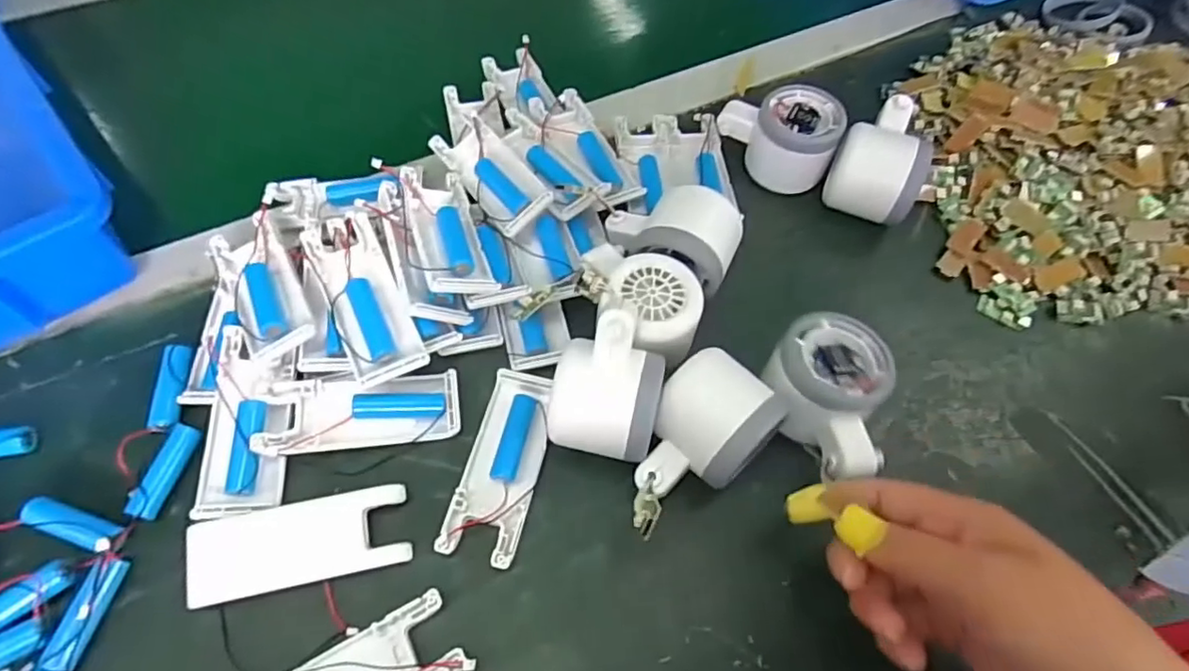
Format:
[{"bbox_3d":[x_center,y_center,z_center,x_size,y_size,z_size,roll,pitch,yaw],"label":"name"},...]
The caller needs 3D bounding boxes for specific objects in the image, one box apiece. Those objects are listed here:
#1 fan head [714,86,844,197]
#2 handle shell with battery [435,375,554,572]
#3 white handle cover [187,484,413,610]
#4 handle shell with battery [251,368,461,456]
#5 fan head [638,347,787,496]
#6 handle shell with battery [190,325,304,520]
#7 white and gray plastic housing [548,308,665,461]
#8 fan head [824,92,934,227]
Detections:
[{"bbox_3d":[0.131,-0.144,0.444,0.080,0.049,0.060,15,61,6],"label":"fan head"},{"bbox_3d":[-0.049,0.069,0.337,0.040,0.010,0.105,14,61,5],"label":"handle shell with battery"},{"bbox_3d":[-0.148,0.105,0.310,0.102,0.012,0.039,-11,62,-9],"label":"white handle cover"},{"bbox_3d":[-0.128,0.040,0.341,0.101,0.019,0.043,-9,61,-8],"label":"handle shell with battery"},{"bbox_3d":[0.055,0.053,0.325,0.060,0.045,0.080,38,66,17],"label":"fan head"},{"bbox_3d":[-0.184,0.046,0.333,0.045,0.016,0.099,-3,61,-4],"label":"handle shell with battery"},{"bbox_3d":[0.006,0.031,0.324,0.054,0.070,0.059,10,61,3],"label":"white and gray plastic housing"},{"bbox_3d":[0.198,-0.118,0.430,0.059,0.057,0.070,28,63,13],"label":"fan head"}]

